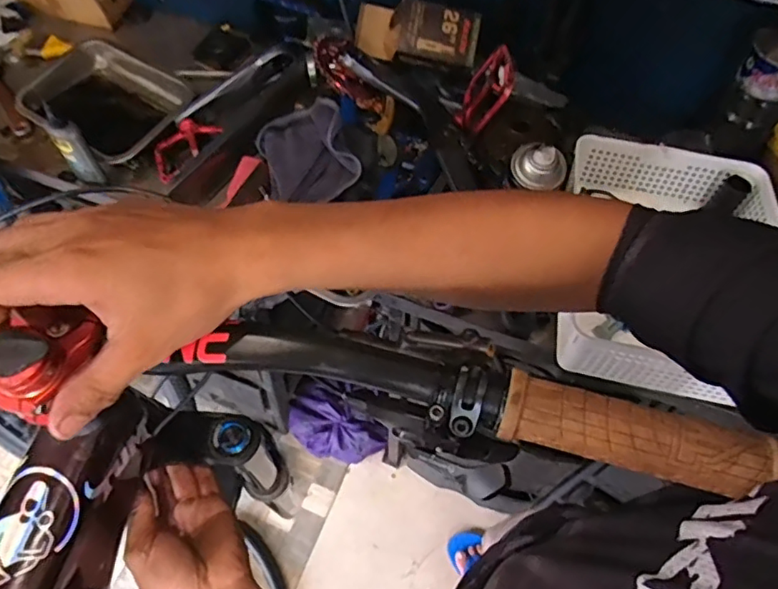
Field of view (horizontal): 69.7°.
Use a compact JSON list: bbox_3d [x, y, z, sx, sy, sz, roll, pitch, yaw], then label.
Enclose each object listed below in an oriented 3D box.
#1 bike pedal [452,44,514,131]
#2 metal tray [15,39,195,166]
[{"bbox_3d":[0.131,-0.267,0.755,0.025,0.113,0.102,19,54,-23],"label":"bike pedal"},{"bbox_3d":[-0.445,-0.303,0.888,0.252,0.052,0.187,31,63,17],"label":"metal tray"}]

